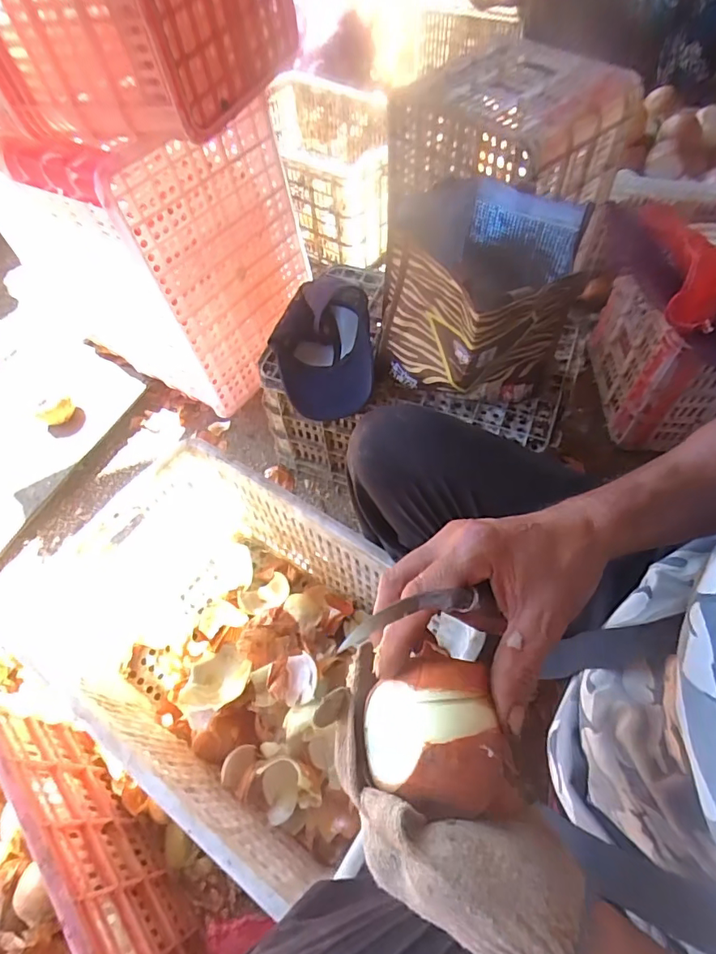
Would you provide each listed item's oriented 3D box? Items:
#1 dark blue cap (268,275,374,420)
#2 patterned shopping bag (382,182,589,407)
[{"bbox_3d":[-0.056,-0.217,0.796,0.154,0.137,0.219,-13,58,-5],"label":"dark blue cap"},{"bbox_3d":[0.156,-0.226,0.681,0.243,0.249,0.204,4,58,5],"label":"patterned shopping bag"}]

